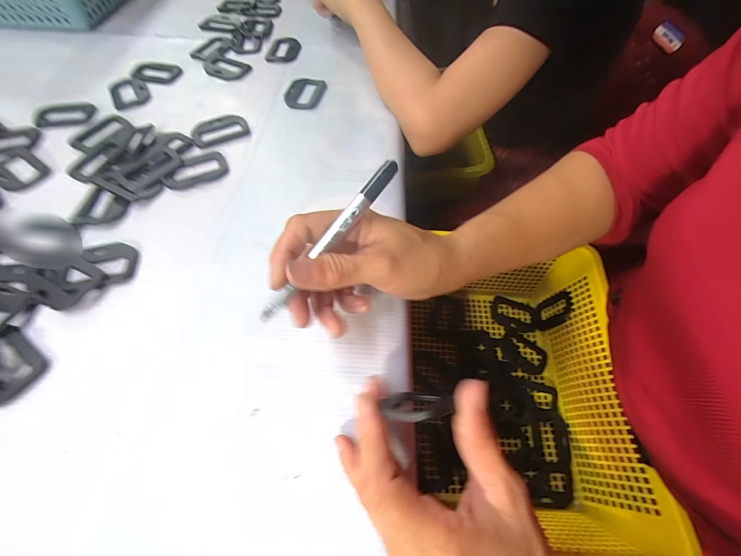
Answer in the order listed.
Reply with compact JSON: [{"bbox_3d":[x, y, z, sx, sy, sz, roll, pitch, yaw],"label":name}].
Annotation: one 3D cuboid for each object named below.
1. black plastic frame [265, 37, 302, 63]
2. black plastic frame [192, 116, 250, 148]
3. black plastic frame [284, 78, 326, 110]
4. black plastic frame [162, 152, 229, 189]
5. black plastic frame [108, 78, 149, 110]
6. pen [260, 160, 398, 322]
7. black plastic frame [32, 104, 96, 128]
[{"bbox_3d":[-0.123,-0.320,0.448,0.041,0.008,0.063,6,60,2],"label":"black plastic frame"},{"bbox_3d":[-0.172,-0.169,0.360,0.060,0.004,0.043,-28,64,-16],"label":"black plastic frame"},{"bbox_3d":[-0.084,-0.233,0.399,0.045,0.005,0.063,9,60,4],"label":"black plastic frame"},{"bbox_3d":[-0.181,-0.111,0.326,0.062,0.004,0.040,-23,63,-14],"label":"black plastic frame"},{"bbox_3d":[-0.303,-0.234,0.397,0.042,0.004,0.067,-27,64,-16],"label":"black plastic frame"},{"bbox_3d":[-0.026,-0.020,0.191,0.010,0.007,0.123,44,96,21],"label":"pen"},{"bbox_3d":[-0.368,-0.195,0.381,0.063,0.009,0.041,-7,60,-5],"label":"black plastic frame"}]

